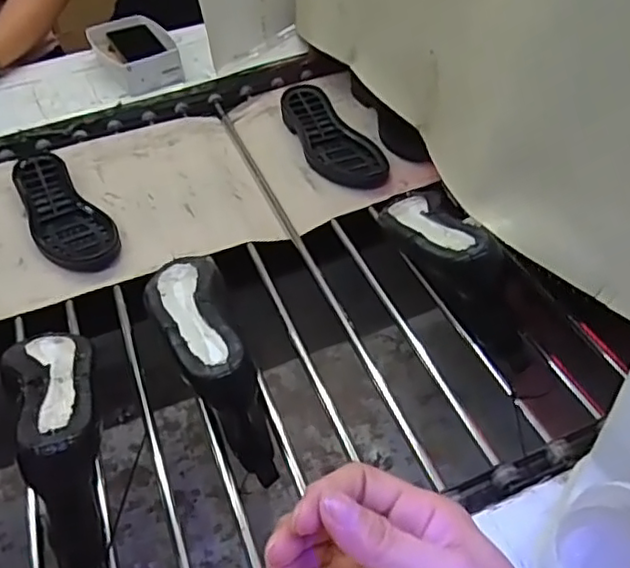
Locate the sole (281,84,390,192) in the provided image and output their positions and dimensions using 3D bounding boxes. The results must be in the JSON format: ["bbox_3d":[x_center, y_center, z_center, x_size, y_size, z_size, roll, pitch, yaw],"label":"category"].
[{"bbox_3d":[0.020,-0.220,0.956,0.094,0.047,0.252,-19,47,-15],"label":"sole"}]

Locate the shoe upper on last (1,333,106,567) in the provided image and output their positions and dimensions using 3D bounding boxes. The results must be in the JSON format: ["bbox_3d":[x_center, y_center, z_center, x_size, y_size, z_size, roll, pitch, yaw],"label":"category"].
[{"bbox_3d":[-0.236,0.125,0.585,0.079,0.118,0.265,-20,44,-15],"label":"shoe upper on last"}]

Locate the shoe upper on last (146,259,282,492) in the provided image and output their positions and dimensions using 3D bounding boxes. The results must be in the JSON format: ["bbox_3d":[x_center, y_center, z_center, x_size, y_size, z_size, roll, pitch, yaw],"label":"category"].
[{"bbox_3d":[-0.116,0.072,0.664,0.085,0.130,0.270,-15,47,-12],"label":"shoe upper on last"}]

